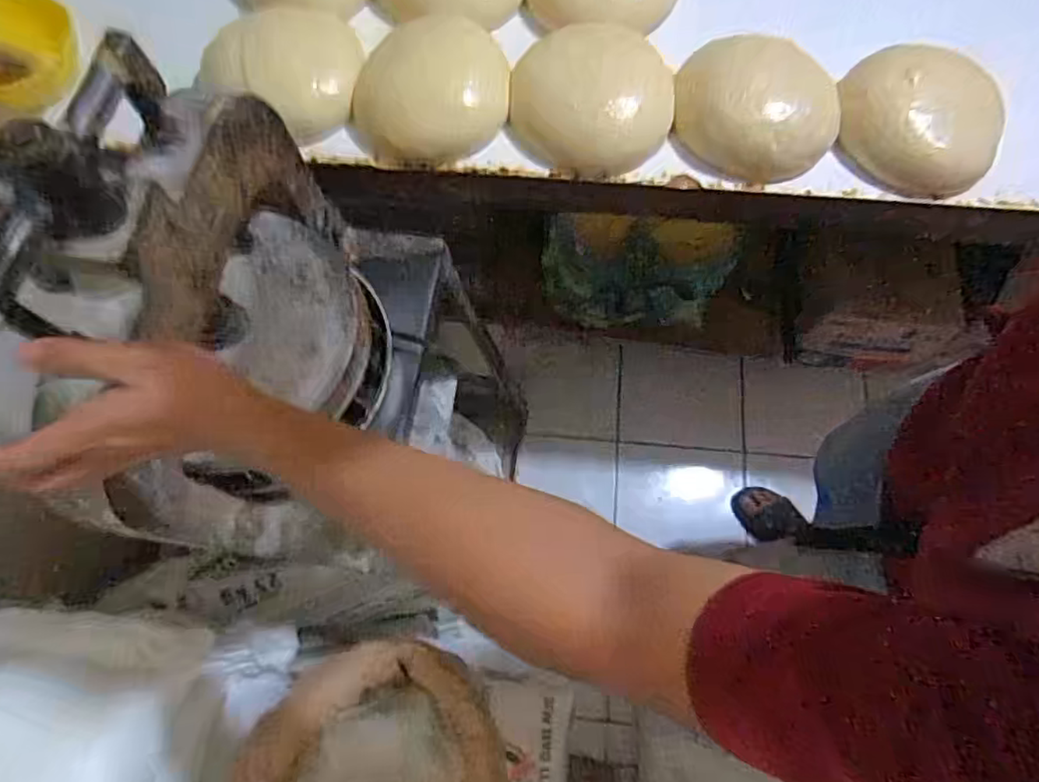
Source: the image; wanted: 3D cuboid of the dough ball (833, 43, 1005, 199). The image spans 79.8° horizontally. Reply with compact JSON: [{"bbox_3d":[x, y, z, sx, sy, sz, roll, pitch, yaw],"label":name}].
[{"bbox_3d":[0.485,-0.341,0.756,0.176,0.060,0.187,10,74,3],"label":"dough ball"}]

